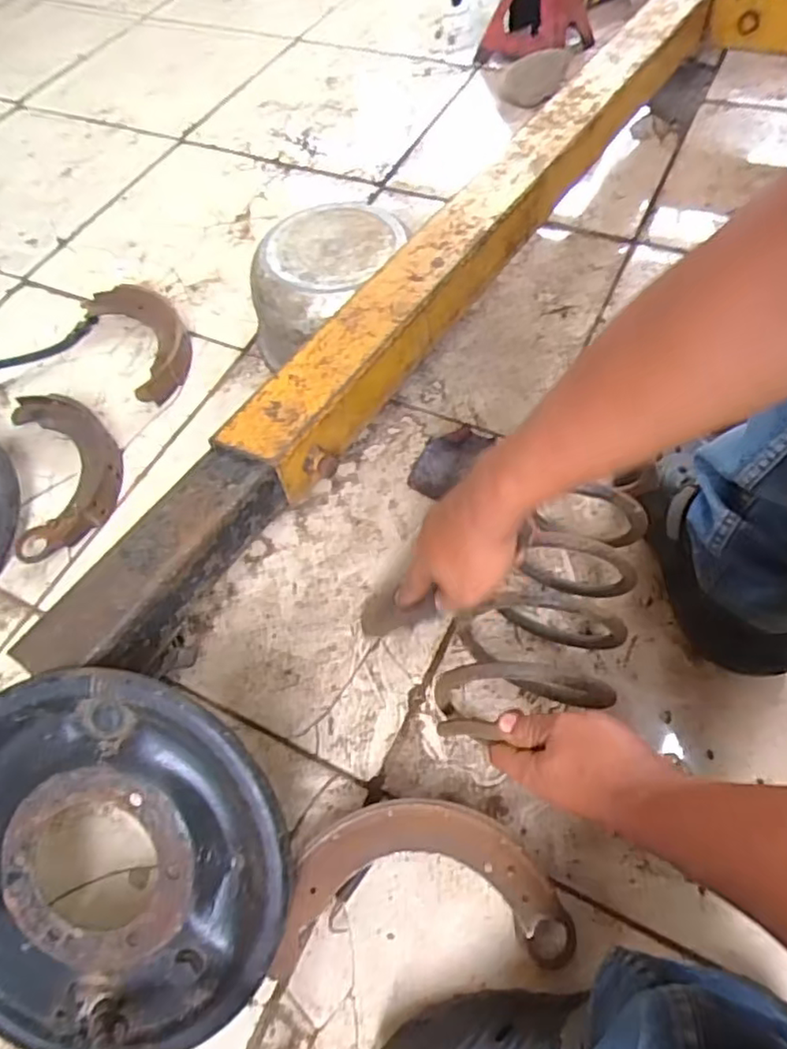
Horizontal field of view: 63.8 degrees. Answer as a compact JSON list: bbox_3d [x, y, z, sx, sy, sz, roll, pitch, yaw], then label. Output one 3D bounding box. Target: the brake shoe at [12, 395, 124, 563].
[{"bbox_3d":[-0.377,-0.070,0.732,0.116,0.032,0.221,-17,60,-7],"label":"brake shoe"}]

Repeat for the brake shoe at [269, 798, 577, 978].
[{"bbox_3d":[0.022,0.278,0.492,0.217,0.036,0.111,-2,59,2],"label":"brake shoe"}]

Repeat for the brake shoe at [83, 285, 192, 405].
[{"bbox_3d":[-0.325,-0.248,0.833,0.100,0.036,0.215,-30,62,-14],"label":"brake shoe"}]

